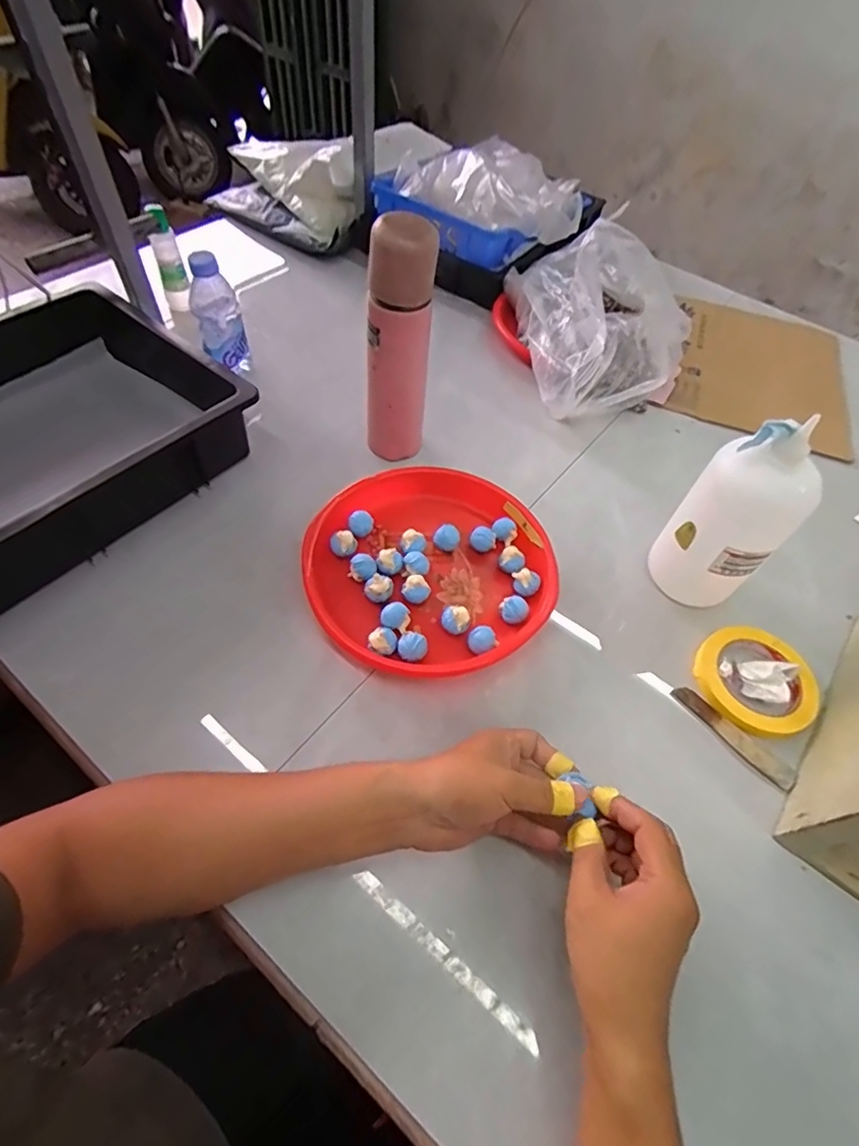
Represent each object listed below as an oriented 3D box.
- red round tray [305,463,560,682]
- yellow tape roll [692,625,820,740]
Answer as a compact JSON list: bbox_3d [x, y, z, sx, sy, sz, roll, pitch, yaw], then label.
[{"bbox_3d":[0.002,-0.005,0.561,0.243,0.037,0.237,2,58,-4],"label":"red round tray"},{"bbox_3d":[0.315,0.103,0.521,0.102,0.011,0.108,2,56,-3],"label":"yellow tape roll"}]

